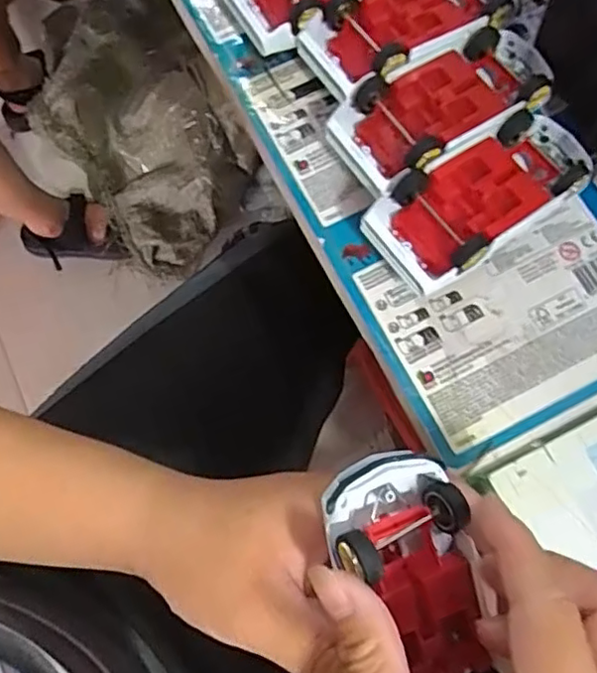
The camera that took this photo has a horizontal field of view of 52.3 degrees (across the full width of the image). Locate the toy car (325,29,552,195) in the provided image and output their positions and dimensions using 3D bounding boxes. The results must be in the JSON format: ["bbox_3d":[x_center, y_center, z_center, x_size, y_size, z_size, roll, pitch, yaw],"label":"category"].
[{"bbox_3d":[0.082,-0.127,0.337,0.131,0.042,0.056,-35,75,-9],"label":"toy car"}]

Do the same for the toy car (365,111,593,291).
[{"bbox_3d":[0.098,-0.072,0.320,0.129,0.039,0.057,-33,75,-9],"label":"toy car"}]

